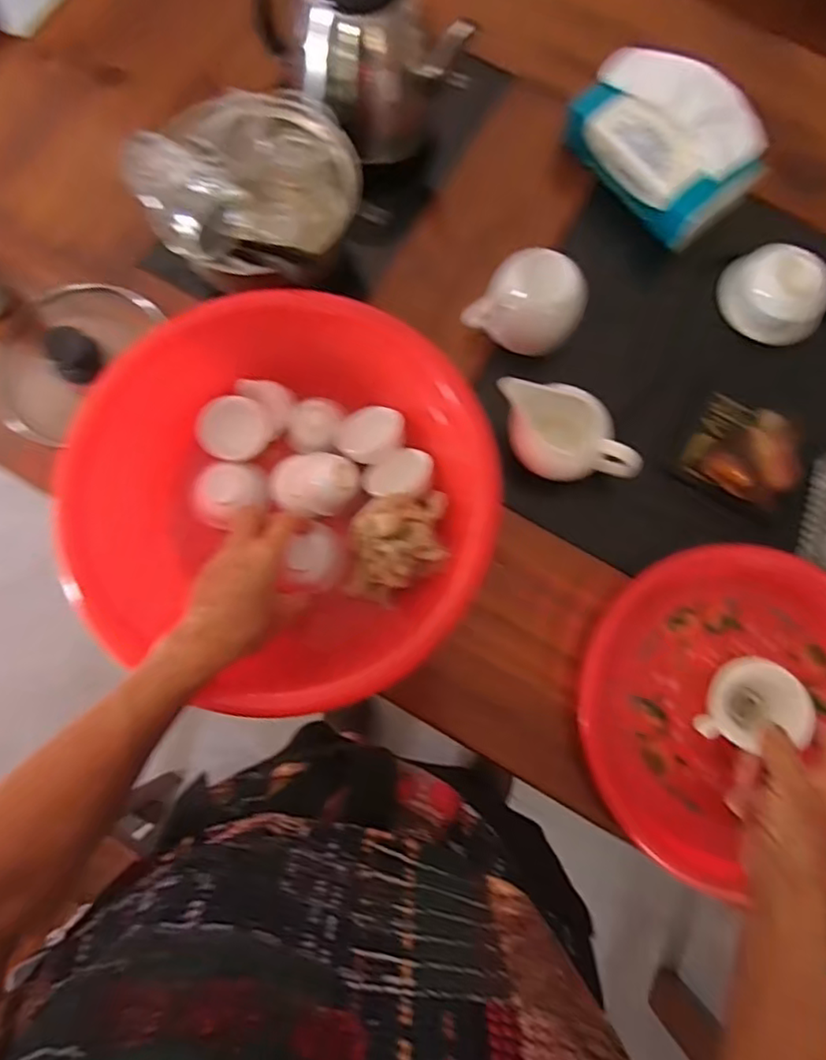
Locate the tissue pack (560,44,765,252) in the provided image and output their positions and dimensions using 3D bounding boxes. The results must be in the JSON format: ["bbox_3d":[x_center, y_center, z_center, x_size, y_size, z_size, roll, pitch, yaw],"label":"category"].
[{"bbox_3d":[0.223,-0.348,0.561,0.086,0.087,0.160,-40,82,-9],"label":"tissue pack"}]

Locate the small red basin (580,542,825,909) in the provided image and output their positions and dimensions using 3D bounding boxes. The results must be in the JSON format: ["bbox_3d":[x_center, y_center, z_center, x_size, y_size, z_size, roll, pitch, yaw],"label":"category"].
[{"bbox_3d":[0.255,0.134,0.486,0.244,0.038,0.239,-5,78,-2],"label":"small red basin"}]

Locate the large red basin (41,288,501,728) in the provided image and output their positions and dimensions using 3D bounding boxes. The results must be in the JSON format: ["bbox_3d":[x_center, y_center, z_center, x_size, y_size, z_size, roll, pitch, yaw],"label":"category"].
[{"bbox_3d":[-0.094,-0.017,0.479,0.297,0.082,0.287,0,78,-1],"label":"large red basin"}]

